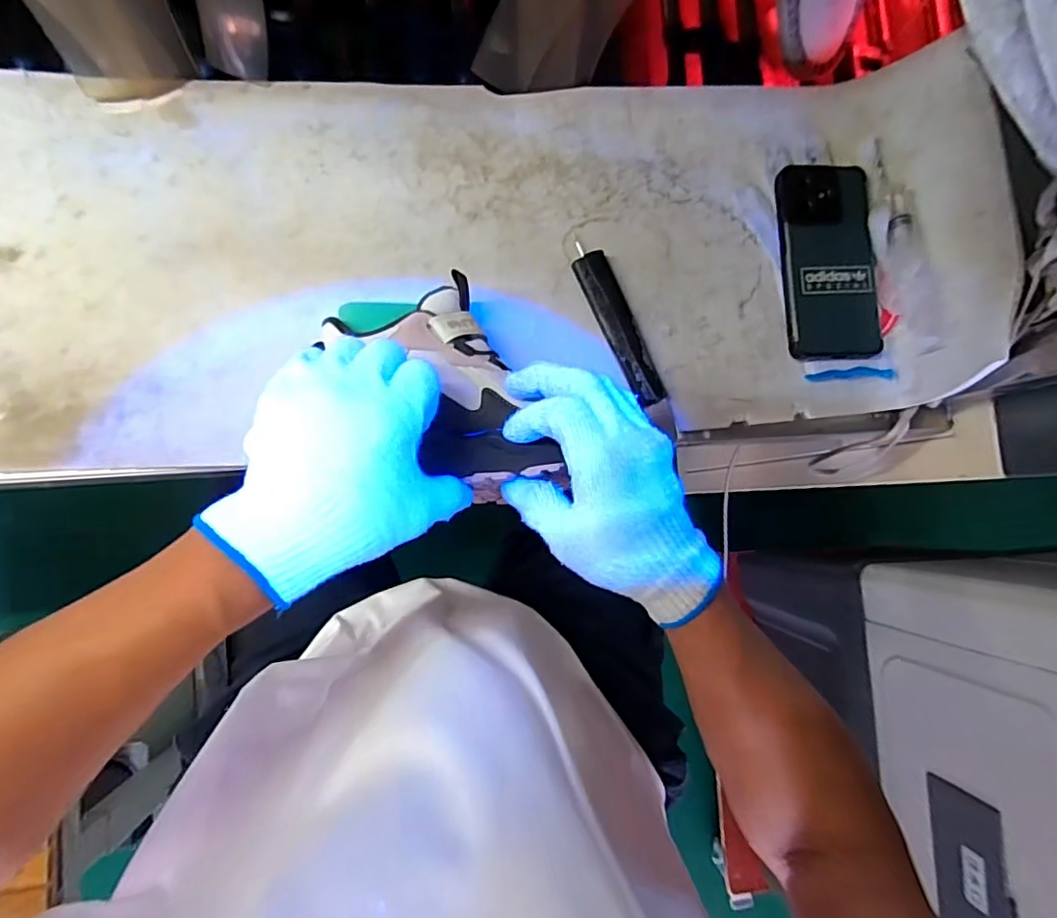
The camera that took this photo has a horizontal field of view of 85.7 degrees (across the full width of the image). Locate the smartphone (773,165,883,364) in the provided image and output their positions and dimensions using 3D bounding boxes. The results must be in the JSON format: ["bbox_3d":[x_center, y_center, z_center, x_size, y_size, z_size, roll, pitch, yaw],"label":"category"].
[{"bbox_3d":[0.255,-0.168,0.489,0.078,0.020,0.162,-2,86,-8],"label":"smartphone"}]

